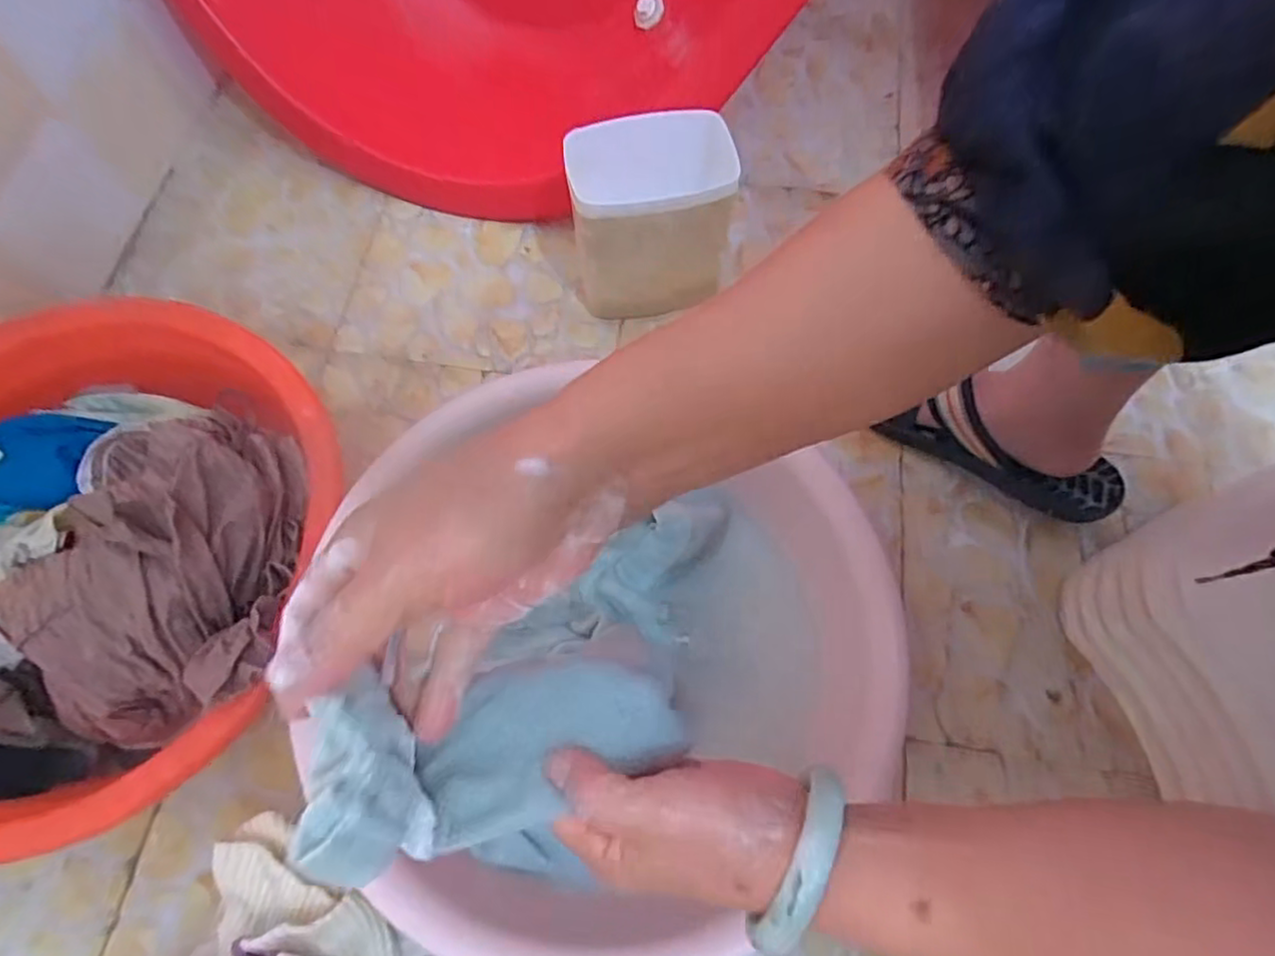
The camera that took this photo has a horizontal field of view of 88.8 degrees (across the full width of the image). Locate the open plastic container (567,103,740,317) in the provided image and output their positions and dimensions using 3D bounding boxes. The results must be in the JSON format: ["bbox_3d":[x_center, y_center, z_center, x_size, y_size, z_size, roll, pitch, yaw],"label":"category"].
[{"bbox_3d":[0.011,-0.248,0.644,0.152,0.171,0.098,-13,70,-7],"label":"open plastic container"}]

